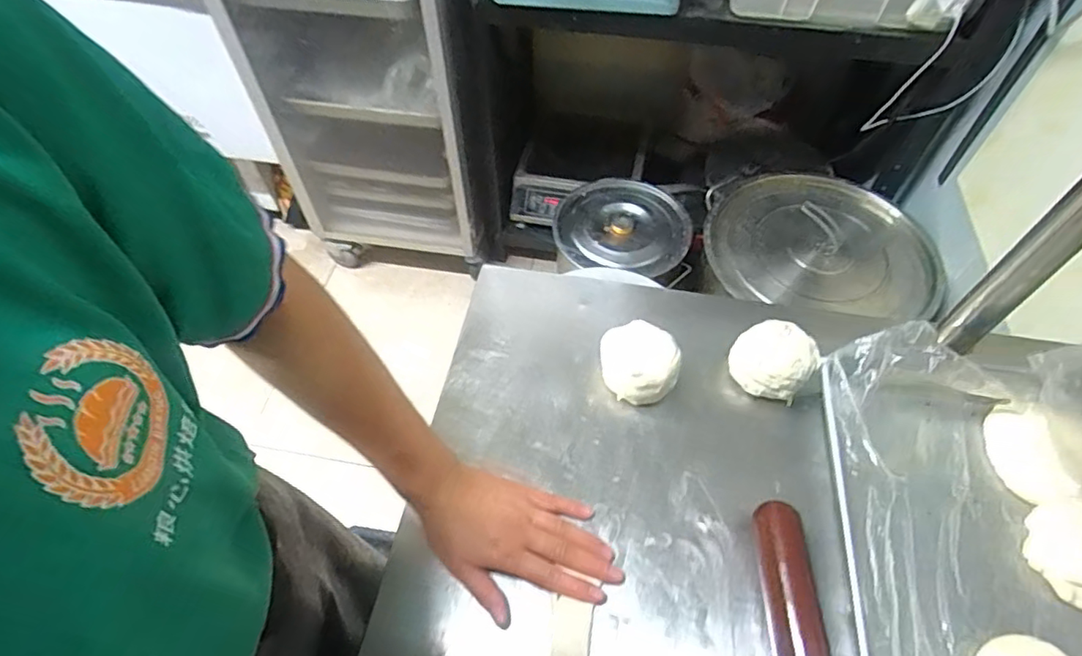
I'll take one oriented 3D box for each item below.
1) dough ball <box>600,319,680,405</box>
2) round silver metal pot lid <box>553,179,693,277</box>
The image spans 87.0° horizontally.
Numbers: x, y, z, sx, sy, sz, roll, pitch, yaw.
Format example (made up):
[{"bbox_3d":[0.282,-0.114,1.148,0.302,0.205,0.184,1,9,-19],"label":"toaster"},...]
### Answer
[{"bbox_3d":[0.098,0.037,0.569,0.071,0.052,0.075,-1,56,1],"label":"dough ball"},{"bbox_3d":[0.192,-0.242,1.370,0.308,0.081,0.287,-3,56,0],"label":"round silver metal pot lid"}]

